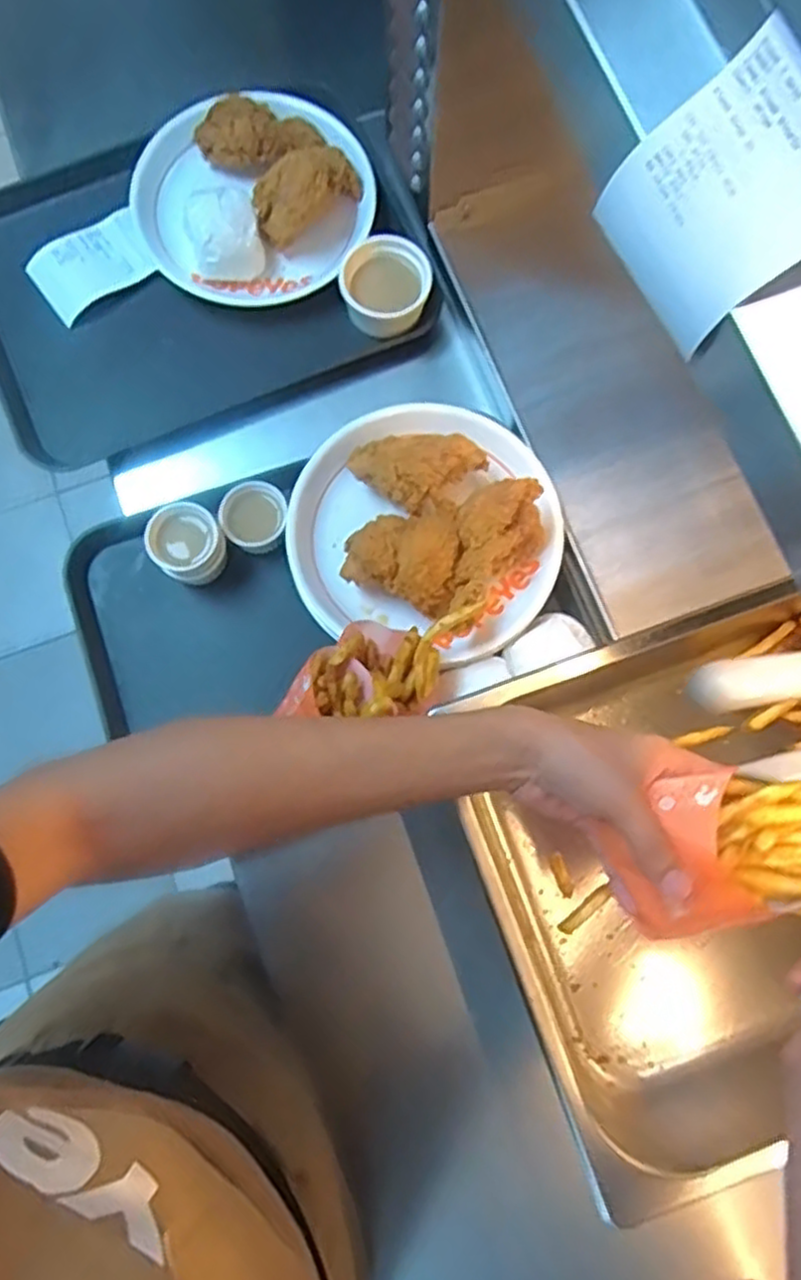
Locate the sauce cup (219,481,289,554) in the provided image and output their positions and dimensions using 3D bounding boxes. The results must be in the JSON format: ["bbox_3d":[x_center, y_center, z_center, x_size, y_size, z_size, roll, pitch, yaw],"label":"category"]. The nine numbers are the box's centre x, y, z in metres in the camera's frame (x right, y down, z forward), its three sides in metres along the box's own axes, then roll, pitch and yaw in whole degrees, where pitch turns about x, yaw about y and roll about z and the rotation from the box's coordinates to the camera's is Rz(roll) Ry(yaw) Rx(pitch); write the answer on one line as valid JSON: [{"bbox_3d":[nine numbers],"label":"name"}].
[{"bbox_3d":[-0.123,-0.104,0.632,0.056,0.028,0.062,-25,80,-5],"label":"sauce cup"}]

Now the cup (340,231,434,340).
[{"bbox_3d":[-0.015,-0.329,0.697,0.079,0.053,0.083,0,79,0],"label":"cup"}]

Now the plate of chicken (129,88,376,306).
[{"bbox_3d":[-0.138,-0.414,0.702,0.221,0.071,0.193,-10,79,-2],"label":"plate of chicken"}]

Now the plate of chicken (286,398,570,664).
[{"bbox_3d":[0.023,-0.104,0.598,0.215,0.059,0.214,0,79,0],"label":"plate of chicken"}]

